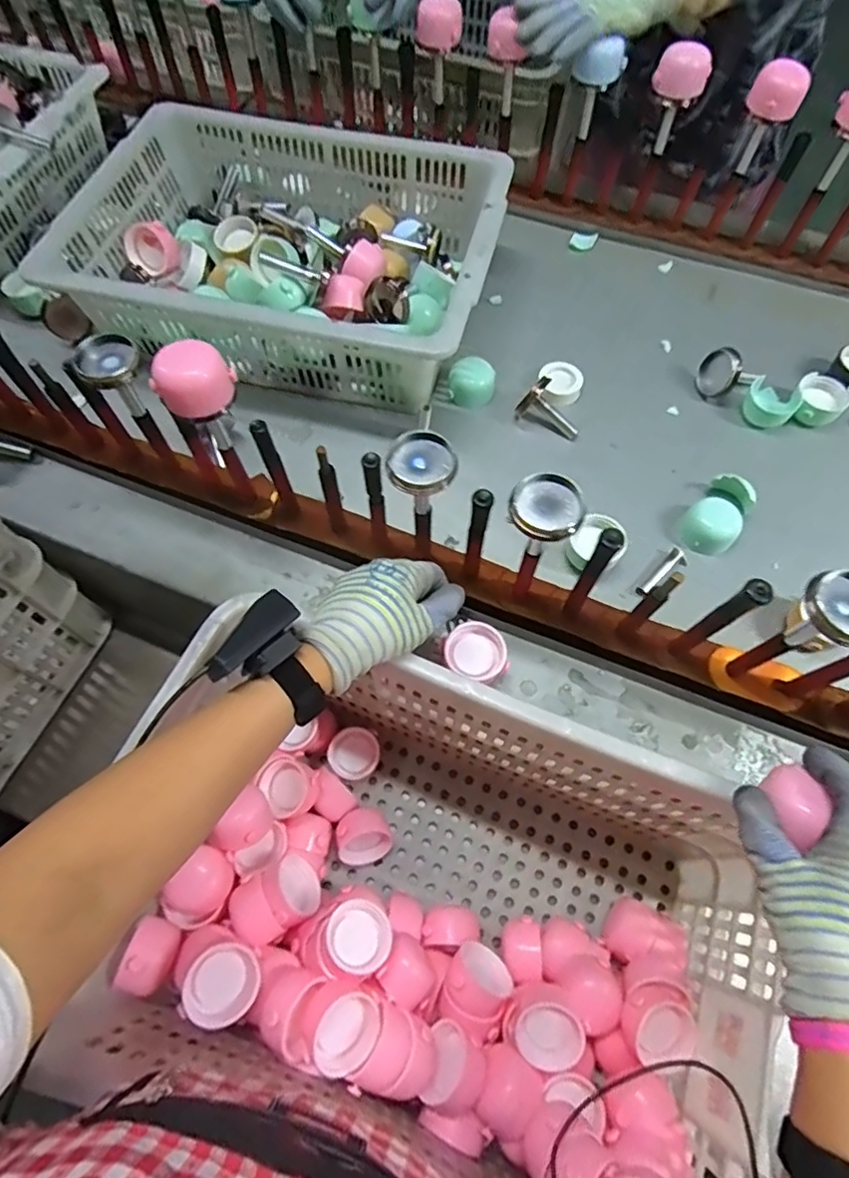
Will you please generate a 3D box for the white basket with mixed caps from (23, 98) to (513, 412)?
[{"bbox_3d":[-0.163,-0.437,0.742,0.500,0.125,0.386,10,66,4],"label":"white basket with mixed caps"}]

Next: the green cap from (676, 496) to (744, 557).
[{"bbox_3d":[0.314,-0.067,0.636,0.056,0.036,0.059,0,65,-1],"label":"green cap"}]

